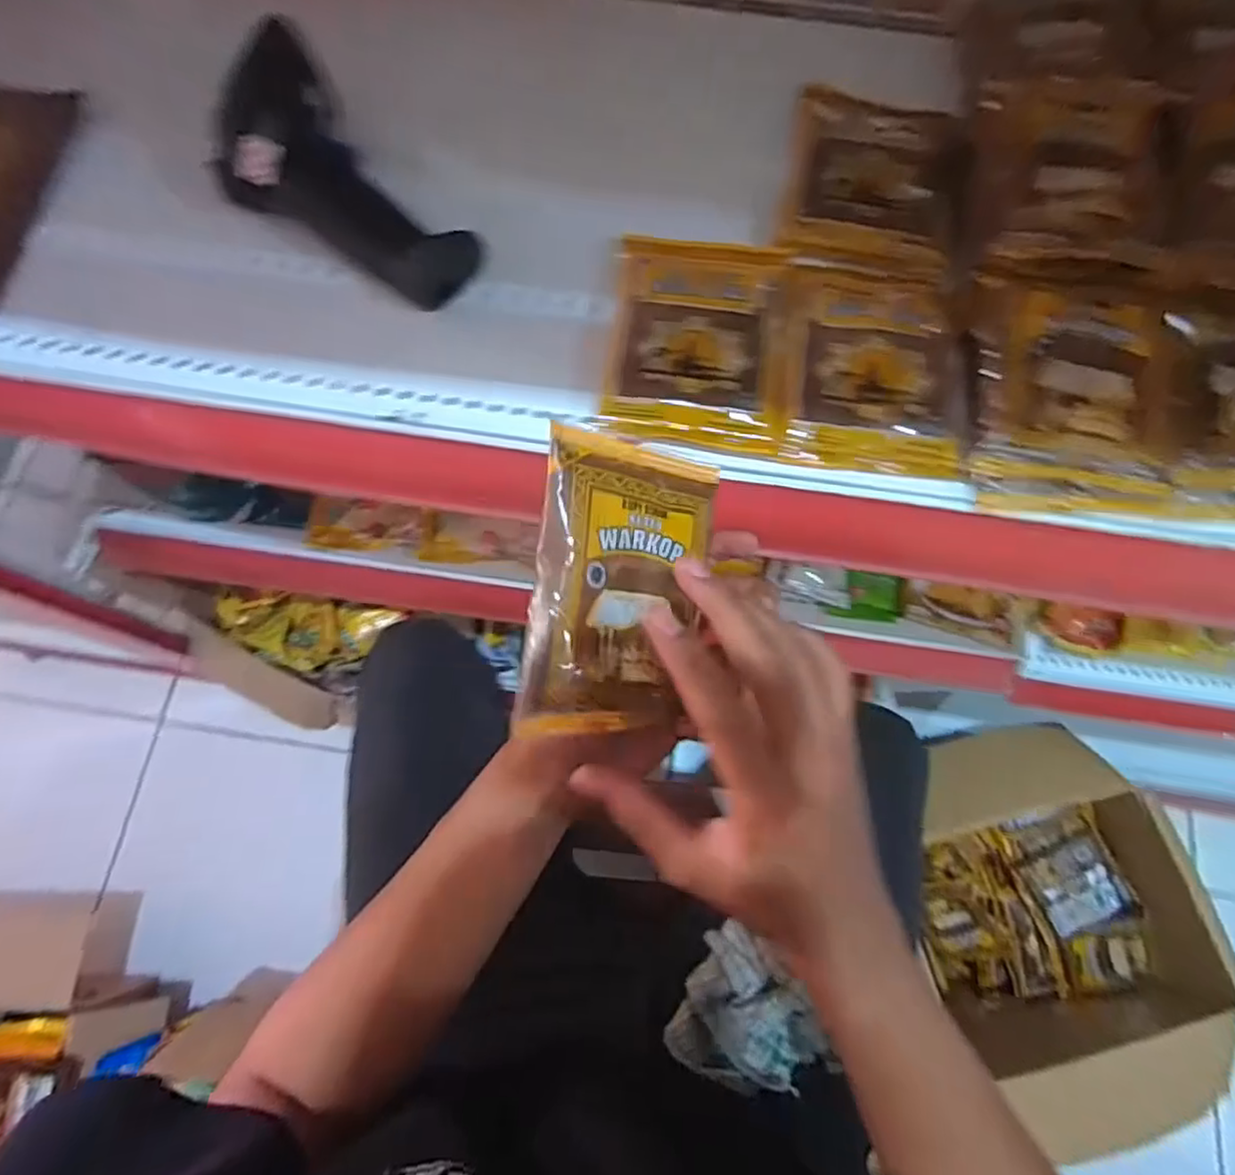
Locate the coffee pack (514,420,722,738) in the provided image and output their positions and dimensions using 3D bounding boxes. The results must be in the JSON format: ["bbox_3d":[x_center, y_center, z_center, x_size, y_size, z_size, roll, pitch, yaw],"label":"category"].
[{"bbox_3d":[0.004,0.000,0.287,0.088,0.015,0.122,8,86,-37],"label":"coffee pack"}]

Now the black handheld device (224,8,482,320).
[{"bbox_3d":[-0.155,-0.217,0.367,0.076,0.061,0.151,-42,78,-11],"label":"black handheld device"}]

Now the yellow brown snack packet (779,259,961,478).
[{"bbox_3d":[0.135,-0.122,0.358,0.086,0.022,0.118,5,74,1],"label":"yellow brown snack packet"}]

